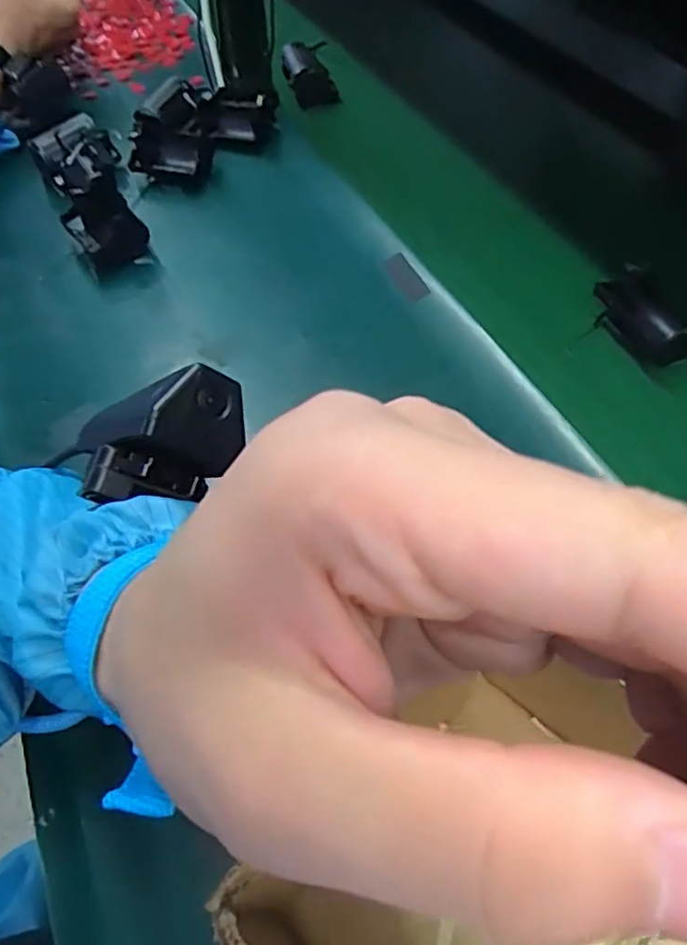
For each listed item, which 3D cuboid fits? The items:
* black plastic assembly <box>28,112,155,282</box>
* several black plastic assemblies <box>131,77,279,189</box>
[{"bbox_3d":[-0.226,-0.252,0.581,0.072,0.043,0.181,-22,57,-12],"label":"black plastic assembly"},{"bbox_3d":[-0.140,-0.334,0.630,0.120,0.043,0.132,-1,55,2],"label":"several black plastic assemblies"}]

